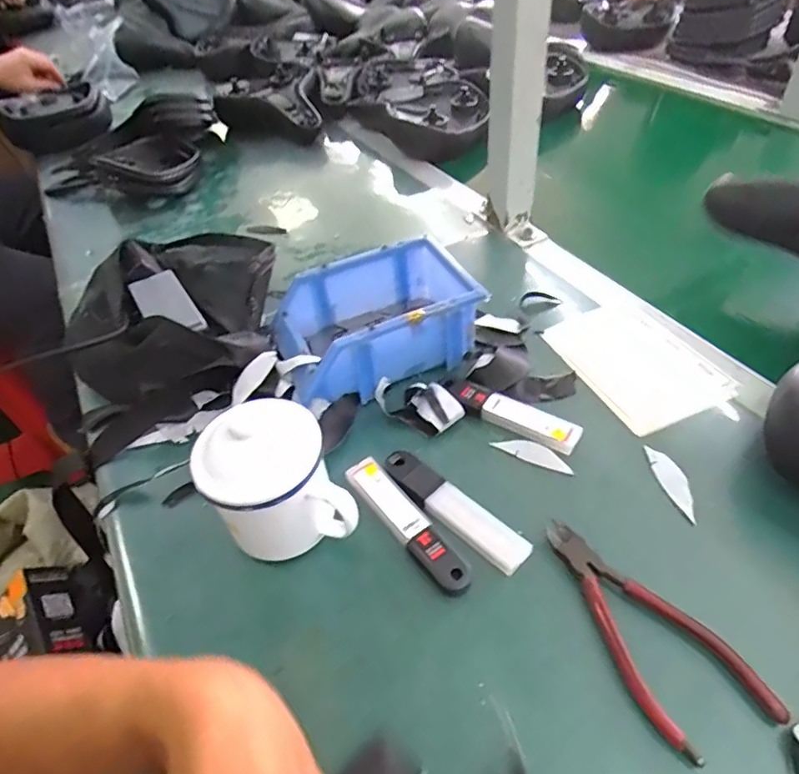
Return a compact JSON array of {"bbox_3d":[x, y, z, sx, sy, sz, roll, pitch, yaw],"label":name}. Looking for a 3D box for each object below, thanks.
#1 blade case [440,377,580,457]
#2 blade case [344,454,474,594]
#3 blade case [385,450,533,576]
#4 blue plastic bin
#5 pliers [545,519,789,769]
[{"bbox_3d":[0.090,0.020,0.471,0.122,0.013,0.029,27,54,28],"label":"blade case"},{"bbox_3d":[0.005,0.097,0.407,0.026,0.009,0.126,-32,51,-23],"label":"blade case"},{"bbox_3d":[0.038,0.089,0.415,0.032,0.009,0.128,-37,53,-27],"label":"blade case"},{"bbox_3d":[-0.017,-0.065,0.529,0.189,0.073,0.119,-19,47,-13],"label":"blue plastic bin"},{"bbox_3d":[0.146,0.145,0.345,0.064,0.011,0.152,-25,49,-18],"label":"pliers"}]

